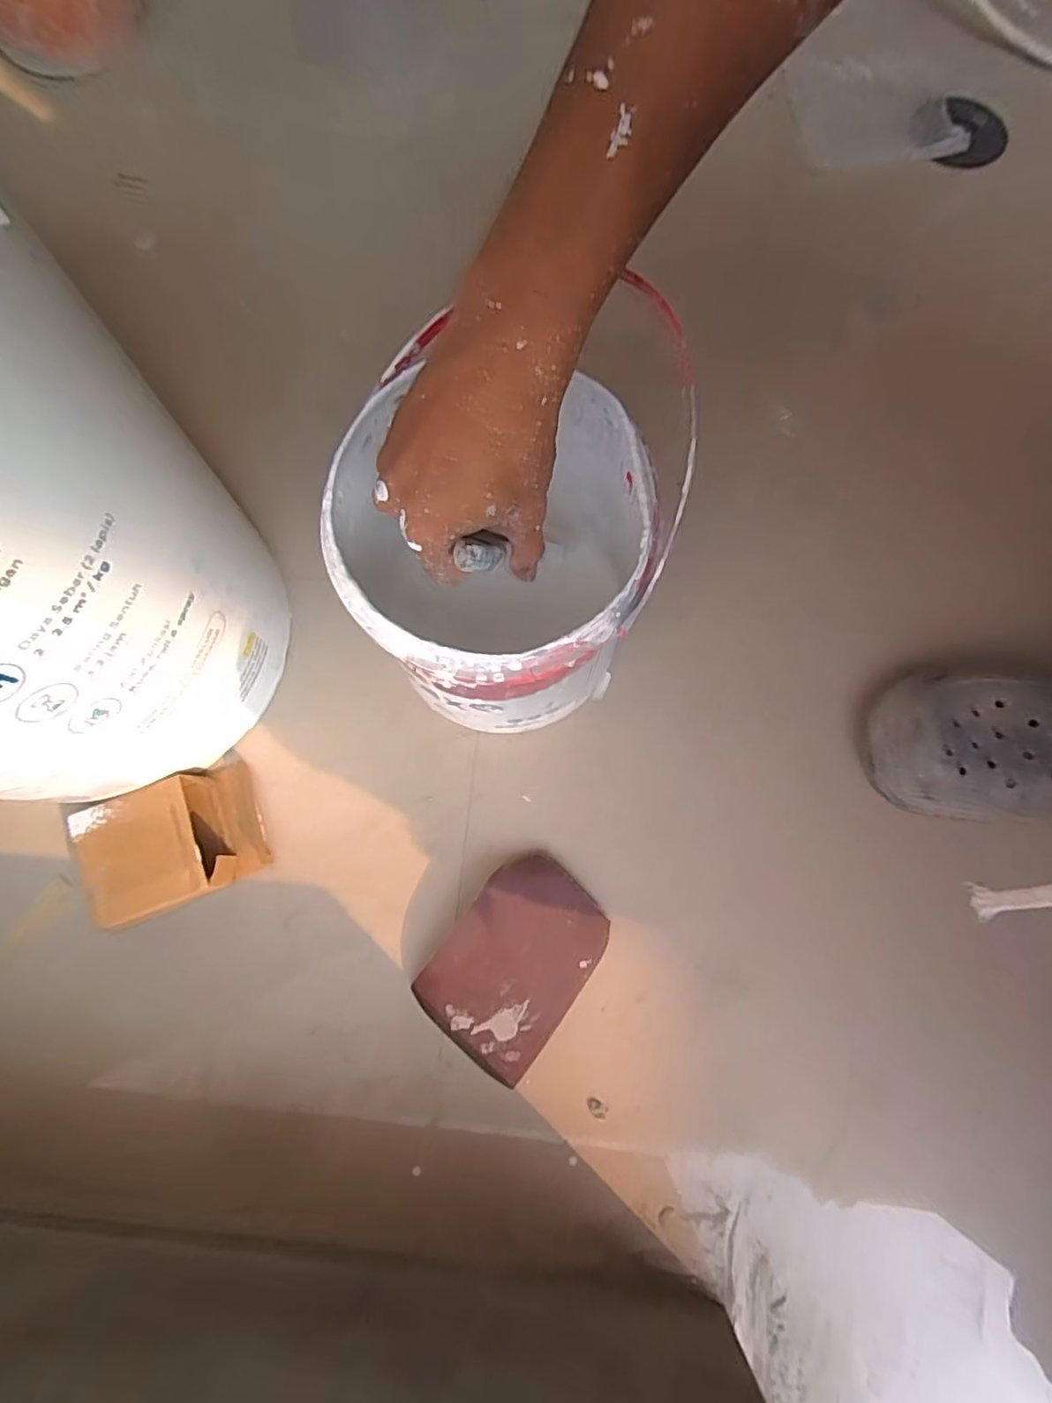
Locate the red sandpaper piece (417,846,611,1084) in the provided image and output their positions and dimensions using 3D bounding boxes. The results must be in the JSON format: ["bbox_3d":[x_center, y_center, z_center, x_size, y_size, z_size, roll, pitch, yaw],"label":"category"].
[{"bbox_3d":[-0.007,0.186,0.438,0.096,0.028,0.137,37,79,9],"label":"red sandpaper piece"}]

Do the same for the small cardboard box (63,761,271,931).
[{"bbox_3d":[-0.259,0.102,0.449,0.115,0.035,0.086,-23,77,-5],"label":"small cardboard box"}]

